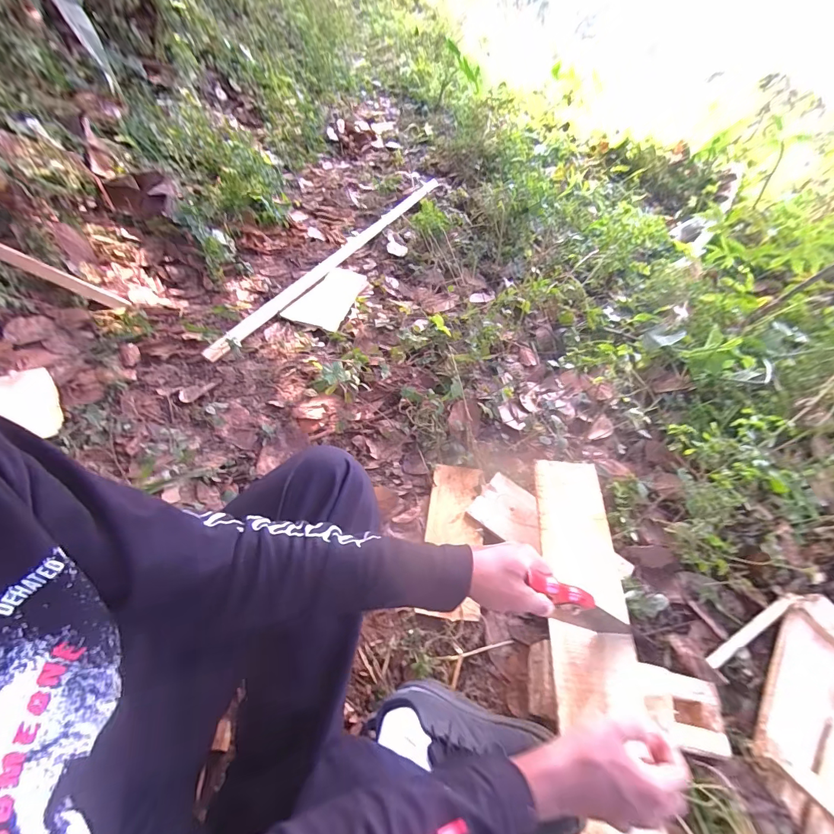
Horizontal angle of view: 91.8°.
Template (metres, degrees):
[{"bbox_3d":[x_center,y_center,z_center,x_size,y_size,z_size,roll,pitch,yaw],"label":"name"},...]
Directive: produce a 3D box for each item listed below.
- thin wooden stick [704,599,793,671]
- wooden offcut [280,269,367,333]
[{"bbox_3d":[0.565,0.365,0.685,0.187,0.019,0.018,-30,56,-9],"label":"thin wooden stick"},{"bbox_3d":[-0.272,-0.382,1.259,0.154,0.016,0.305,18,47,4],"label":"wooden offcut"}]

